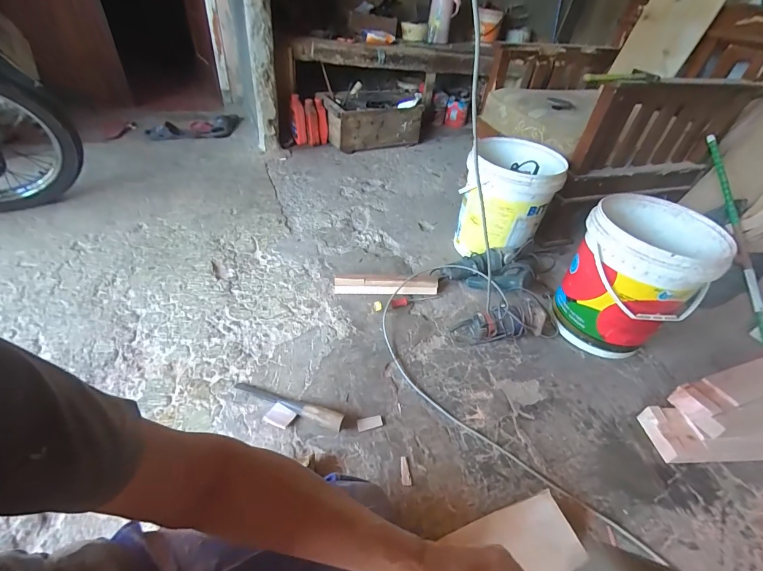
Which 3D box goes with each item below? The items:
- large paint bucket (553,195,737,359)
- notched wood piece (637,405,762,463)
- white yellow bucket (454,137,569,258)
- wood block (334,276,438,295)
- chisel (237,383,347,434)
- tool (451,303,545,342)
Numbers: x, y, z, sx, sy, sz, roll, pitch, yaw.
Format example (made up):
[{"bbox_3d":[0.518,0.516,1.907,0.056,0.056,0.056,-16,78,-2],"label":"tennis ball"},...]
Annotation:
[{"bbox_3d":[0.687,-0.021,1.011,0.300,0.346,0.300,32,48,27],"label":"large paint bucket"},{"bbox_3d":[0.903,0.339,0.854,0.551,0.056,0.118,0,42,-6],"label":"notched wood piece"},{"bbox_3d":[0.431,-0.283,1.278,0.294,0.359,0.290,3,42,-3],"label":"white yellow bucket"},{"bbox_3d":[0.018,0.002,1.150,0.330,0.043,0.066,-1,42,-7],"label":"wood block"},{"bbox_3d":[-0.215,0.266,0.827,0.275,0.041,0.031,19,44,15],"label":"chisel"},{"bbox_3d":[0.343,0.097,1.044,0.274,0.078,0.090,-4,43,-10],"label":"tool"}]

